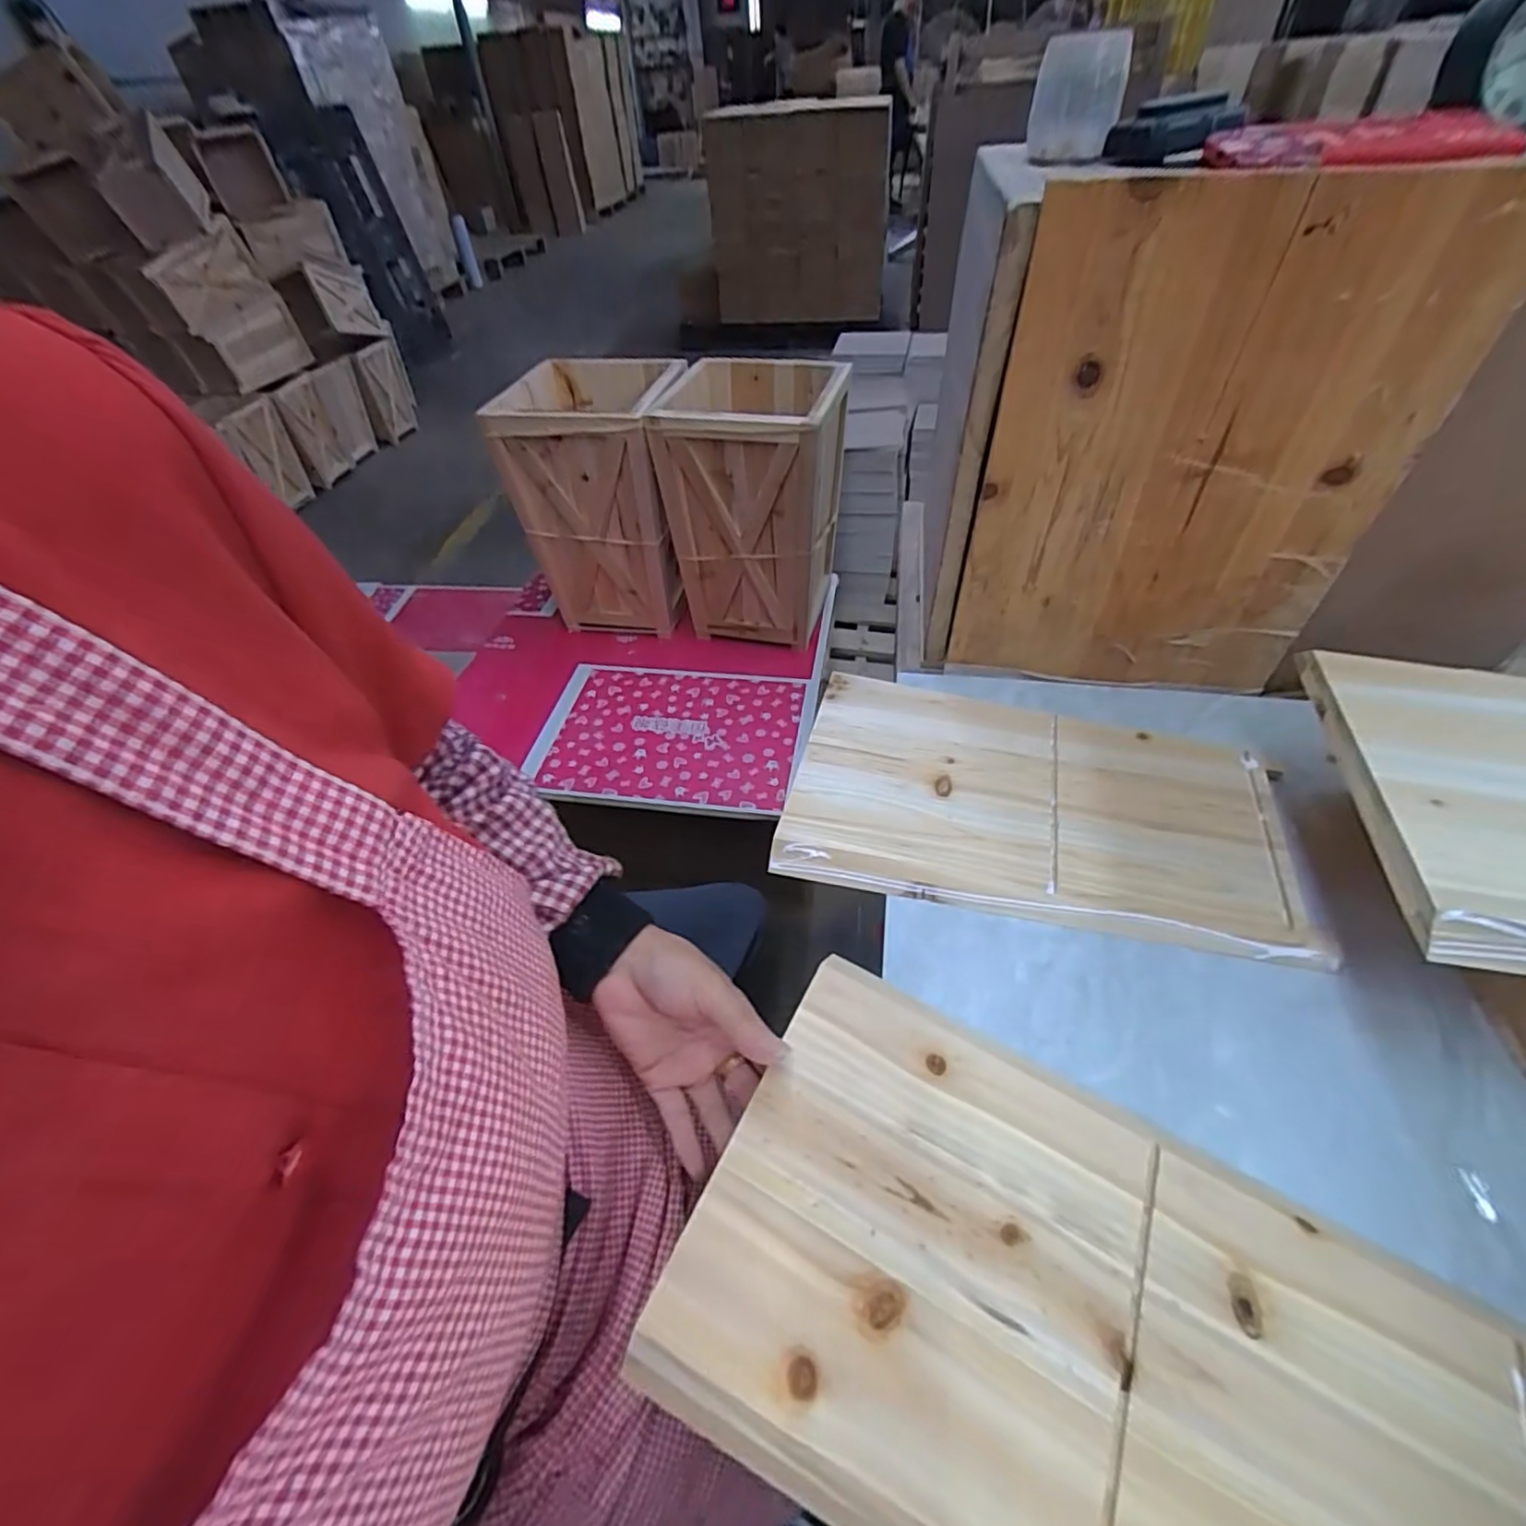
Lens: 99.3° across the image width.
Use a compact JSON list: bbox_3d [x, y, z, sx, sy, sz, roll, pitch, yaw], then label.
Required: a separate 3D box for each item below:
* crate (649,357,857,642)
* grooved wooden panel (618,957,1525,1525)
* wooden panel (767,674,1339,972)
[{"bbox_3d":[-0.007,-0.410,1.070,0.259,0.384,0.251,10,48,14],"label":"crate"},{"bbox_3d":[0.143,0.261,0.300,0.348,0.020,0.213,21,51,18],"label":"grooved wooden panel"},{"bbox_3d":[0.207,0.027,0.509,0.355,0.016,0.209,10,48,14],"label":"wooden panel"}]

